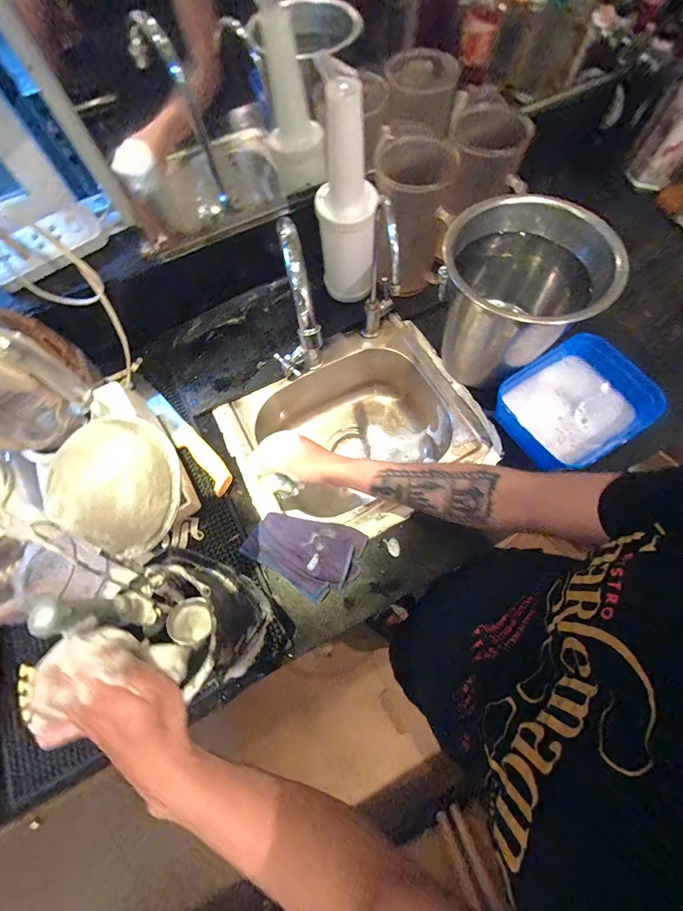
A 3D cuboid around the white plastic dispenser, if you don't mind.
[{"bbox_3d":[0.011,-0.362,0.537,0.091,0.289,0.099,-7,69,0],"label":"white plastic dispenser"}]

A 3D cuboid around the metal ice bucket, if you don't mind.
[{"bbox_3d":[0.243,-0.212,0.525,0.195,0.217,0.201,-1,70,2],"label":"metal ice bucket"}]

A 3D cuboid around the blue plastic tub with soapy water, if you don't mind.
[{"bbox_3d":[0.351,-0.076,0.544,0.213,0.083,0.168,-30,71,-8],"label":"blue plastic tub with soapy water"}]

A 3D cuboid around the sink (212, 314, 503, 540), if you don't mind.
[{"bbox_3d":[0.029,-0.027,0.668,0.384,0.154,0.328,-27,71,-7],"label":"sink"}]

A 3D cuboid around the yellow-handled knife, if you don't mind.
[{"bbox_3d":[-0.248,-0.022,0.582,0.038,0.029,0.219,-42,73,-12],"label":"yellow-handled knife"}]

